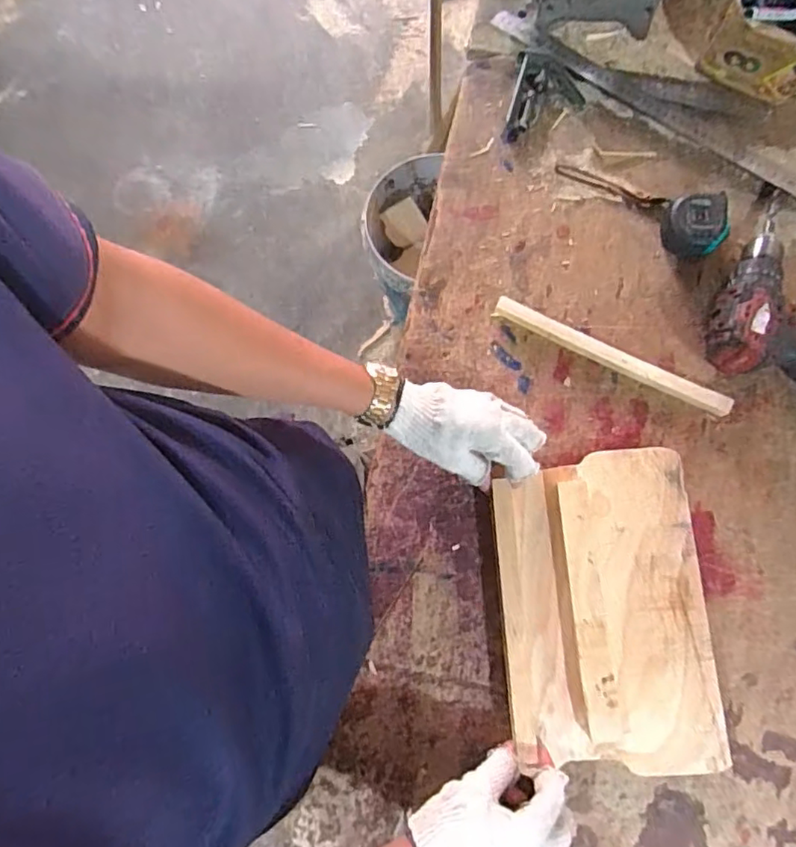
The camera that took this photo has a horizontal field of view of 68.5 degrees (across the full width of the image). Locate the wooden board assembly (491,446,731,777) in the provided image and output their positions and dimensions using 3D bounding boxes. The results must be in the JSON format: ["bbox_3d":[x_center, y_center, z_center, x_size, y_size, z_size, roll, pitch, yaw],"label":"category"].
[{"bbox_3d":[0.189,0.167,0.541,0.180,0.022,0.275,-3,77,0],"label":"wooden board assembly"}]

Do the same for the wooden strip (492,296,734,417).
[{"bbox_3d":[0.218,-0.071,0.601,0.249,0.017,0.019,26,81,9],"label":"wooden strip"}]

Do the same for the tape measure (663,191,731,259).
[{"bbox_3d":[0.312,-0.209,0.616,0.062,0.044,0.063,-5,78,3],"label":"tape measure"}]

